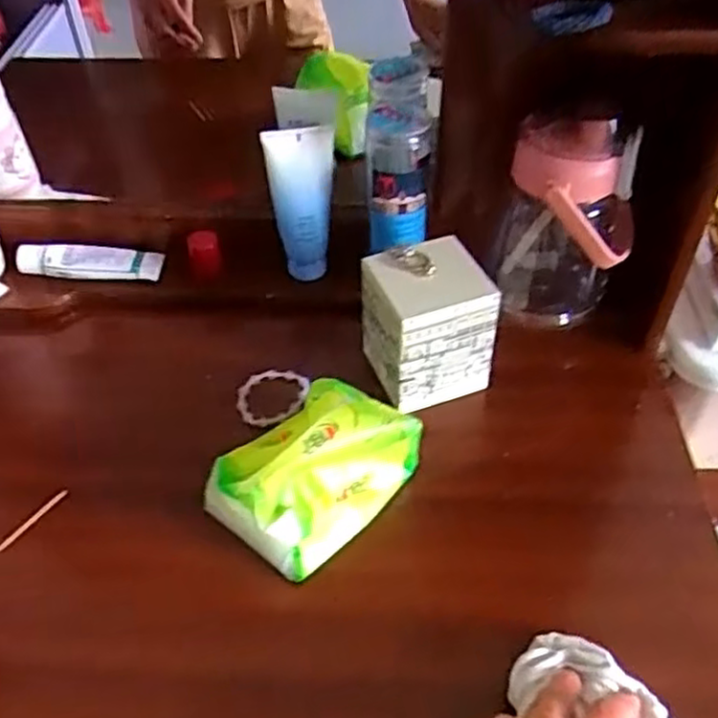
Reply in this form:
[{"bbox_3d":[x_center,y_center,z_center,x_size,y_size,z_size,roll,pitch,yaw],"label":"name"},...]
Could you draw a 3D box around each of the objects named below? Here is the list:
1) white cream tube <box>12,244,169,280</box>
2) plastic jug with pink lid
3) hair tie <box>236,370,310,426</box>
[{"bbox_3d":[-0.260,-0.097,0.709,0.136,0.026,0.031,1,38,-1],"label":"white cream tube"},{"bbox_3d":[0.175,-0.119,0.623,0.112,0.183,0.106,10,39,11],"label":"plastic jug with pink lid"},{"bbox_3d":[-0.075,0.034,0.627,0.059,0.011,0.065,6,38,5],"label":"hair tie"}]

